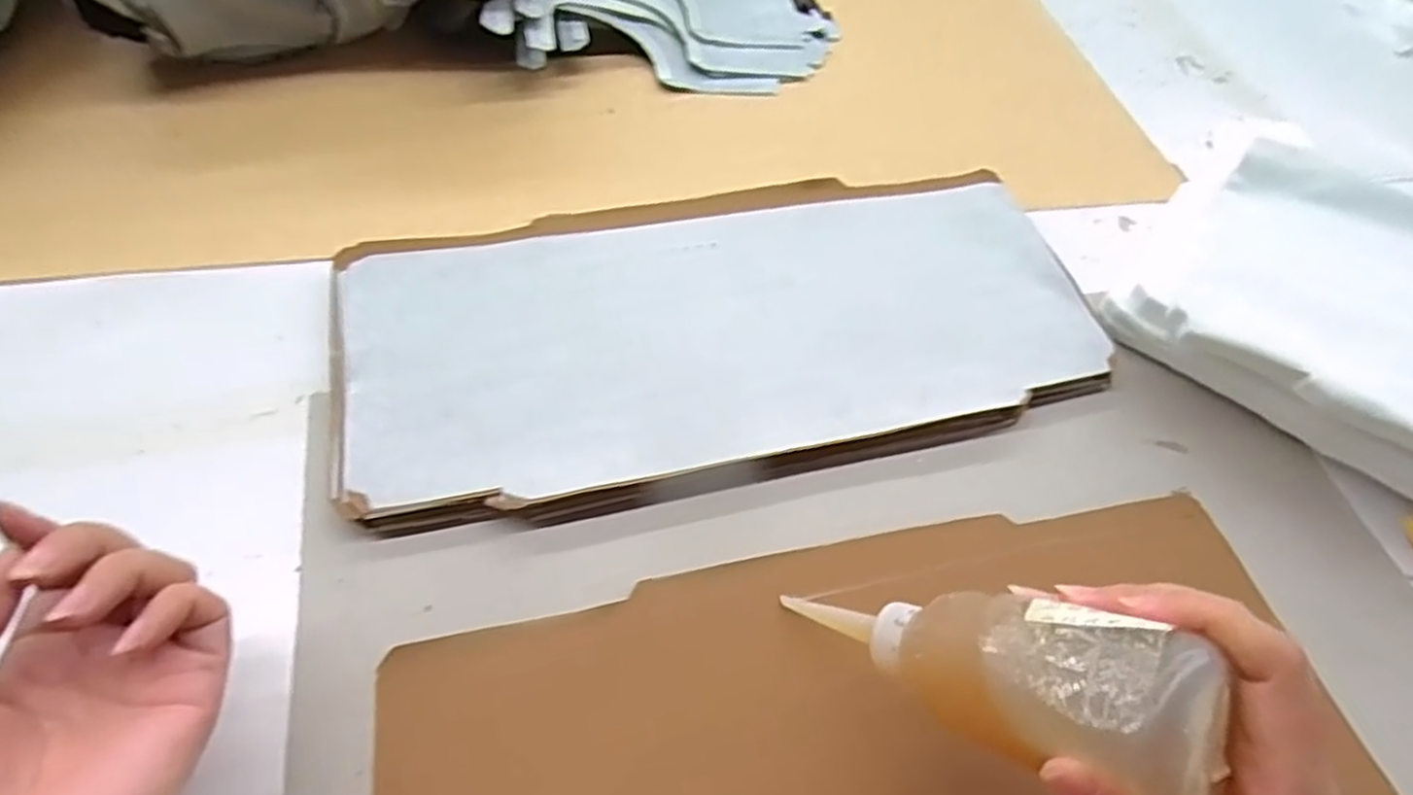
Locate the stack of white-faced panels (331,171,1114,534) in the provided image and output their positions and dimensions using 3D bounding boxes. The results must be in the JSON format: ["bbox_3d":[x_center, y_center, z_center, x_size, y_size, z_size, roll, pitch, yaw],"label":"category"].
[{"bbox_3d":[0.014,-0.046,0.433,0.426,0.021,0.193,-11,57,-13],"label":"stack of white-faced panels"}]

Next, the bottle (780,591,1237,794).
[{"bbox_3d":[0.099,0.100,0.275,0.149,0.041,0.044,1,39,50],"label":"bottle"}]

